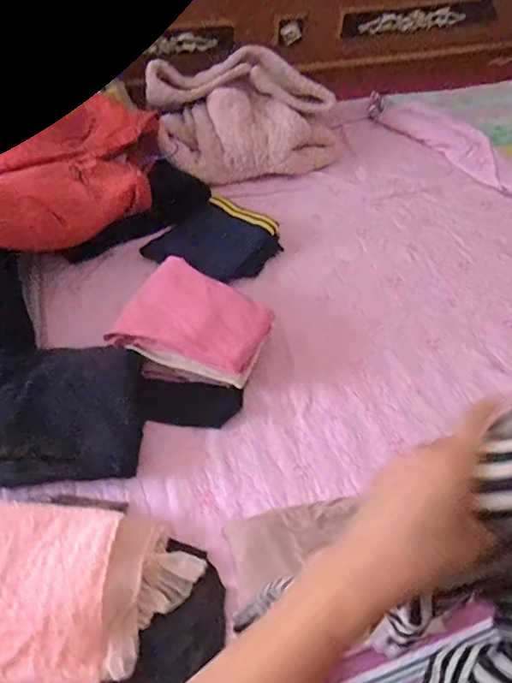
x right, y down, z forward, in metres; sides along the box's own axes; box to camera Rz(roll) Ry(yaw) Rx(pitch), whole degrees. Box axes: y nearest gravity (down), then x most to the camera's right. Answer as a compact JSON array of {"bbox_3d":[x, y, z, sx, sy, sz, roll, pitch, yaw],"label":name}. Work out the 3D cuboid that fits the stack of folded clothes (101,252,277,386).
[{"bbox_3d":[-0.120,-0.032,1.010,0.287,0.105,0.227,24,56,19],"label":"stack of folded clothes"}]

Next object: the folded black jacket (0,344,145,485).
[{"bbox_3d":[-0.379,0.130,0.930,0.327,0.084,0.264,-5,54,-6],"label":"folded black jacket"}]

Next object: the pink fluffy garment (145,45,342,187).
[{"bbox_3d":[-0.022,-0.640,1.438,0.544,0.250,0.286,-6,52,-3],"label":"pink fluffy garment"}]

